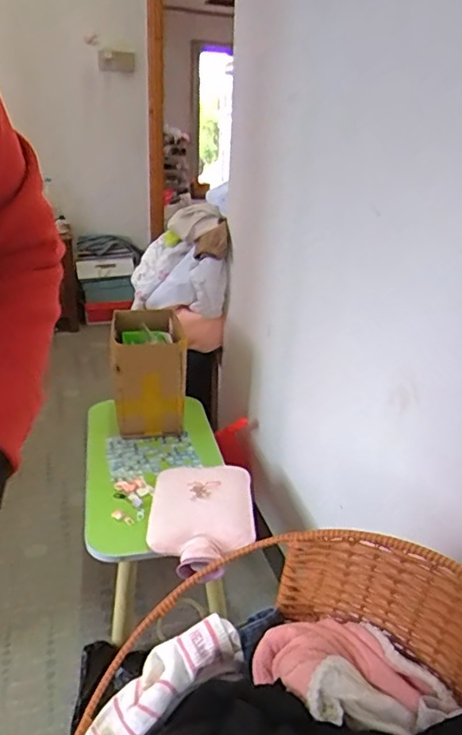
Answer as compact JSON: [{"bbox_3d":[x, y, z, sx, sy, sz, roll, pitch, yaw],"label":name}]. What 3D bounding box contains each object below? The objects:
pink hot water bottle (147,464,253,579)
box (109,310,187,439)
[{"bbox_3d":[-0.056,0.272,1.031,0.193,0.036,0.293,1,23,-3],"label":"pink hot water bottle"},{"bbox_3d":[-0.208,0.016,1.371,0.169,0.242,0.280,-2,24,-11],"label":"box"}]

